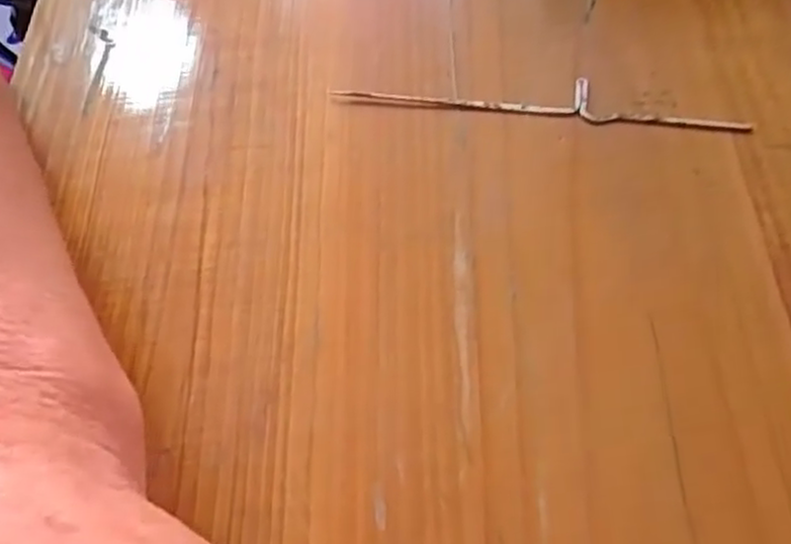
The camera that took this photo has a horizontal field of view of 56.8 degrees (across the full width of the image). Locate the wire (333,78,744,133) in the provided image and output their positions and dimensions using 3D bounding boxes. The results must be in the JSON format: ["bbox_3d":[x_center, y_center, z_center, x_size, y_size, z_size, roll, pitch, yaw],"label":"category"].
[{"bbox_3d":[0.043,-0.054,0.220,0.124,0.004,0.013,8,59,4],"label":"wire"}]

